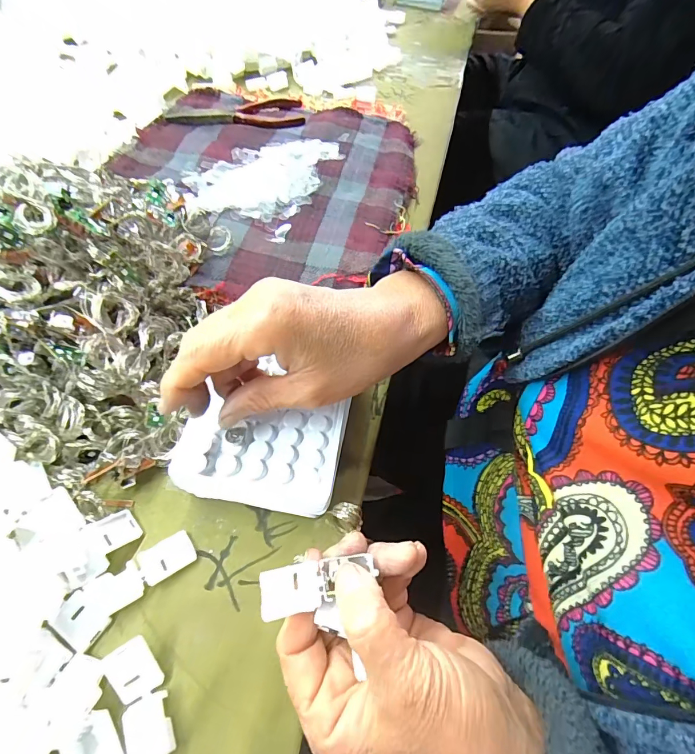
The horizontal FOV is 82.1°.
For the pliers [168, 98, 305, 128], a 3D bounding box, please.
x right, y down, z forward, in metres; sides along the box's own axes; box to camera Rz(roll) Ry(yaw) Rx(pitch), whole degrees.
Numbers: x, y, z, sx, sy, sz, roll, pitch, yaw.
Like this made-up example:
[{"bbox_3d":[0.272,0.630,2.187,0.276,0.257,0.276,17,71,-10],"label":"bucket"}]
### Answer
[{"bbox_3d":[-0.130,-0.311,0.467,0.154,0.006,0.057,-2,60,-6],"label":"pliers"}]

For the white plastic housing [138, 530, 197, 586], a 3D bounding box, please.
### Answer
[{"bbox_3d":[-0.105,0.105,0.232,0.028,0.006,0.020,-31,66,-20],"label":"white plastic housing"}]

